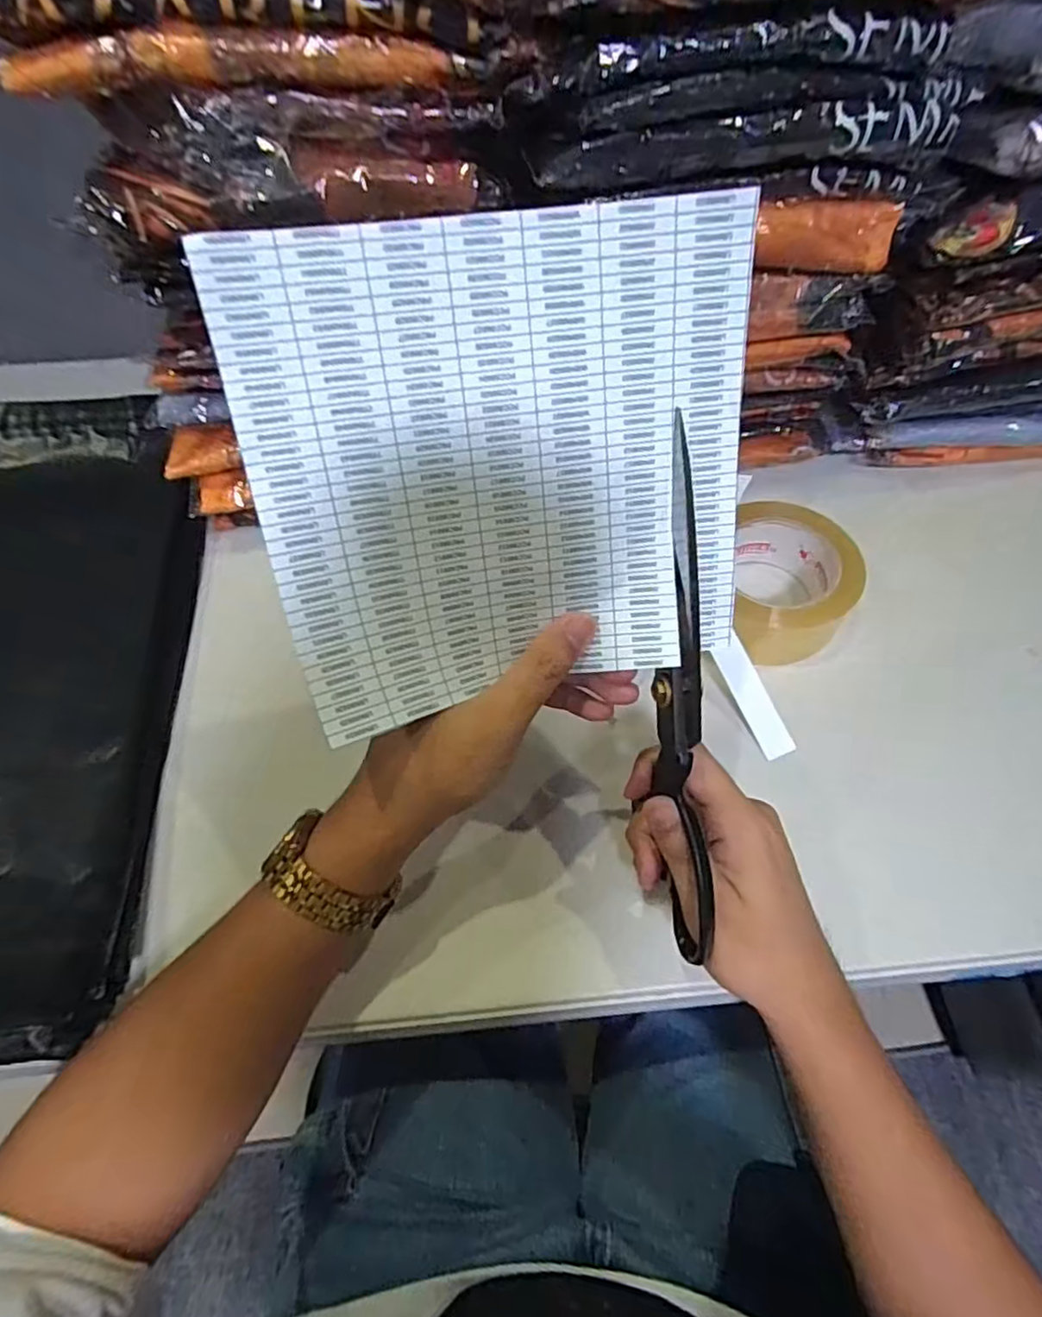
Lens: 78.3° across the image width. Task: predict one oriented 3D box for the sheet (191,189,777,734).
[{"bbox_3d":[-0.001,-0.068,0.244,0.185,0.169,0.026,-11,25,-8],"label":"sheet"}]

